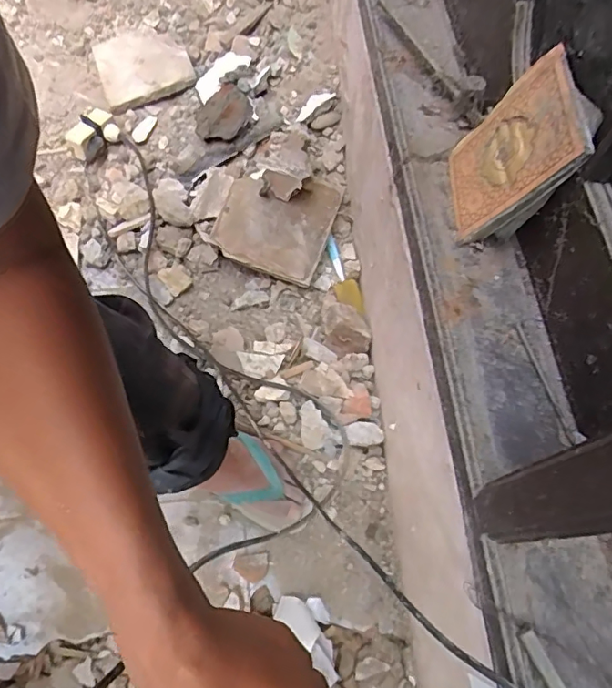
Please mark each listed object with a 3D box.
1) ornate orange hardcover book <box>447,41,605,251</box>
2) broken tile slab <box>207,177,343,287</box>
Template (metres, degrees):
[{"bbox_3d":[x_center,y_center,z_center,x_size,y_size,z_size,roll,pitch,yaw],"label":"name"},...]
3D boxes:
[{"bbox_3d":[0.209,-0.193,0.521,0.025,0.156,0.130,11,64,-23],"label":"ornate orange hardcover book"},{"bbox_3d":[-0.055,-0.225,0.938,0.194,0.029,0.188,20,77,3],"label":"broken tile slab"}]

